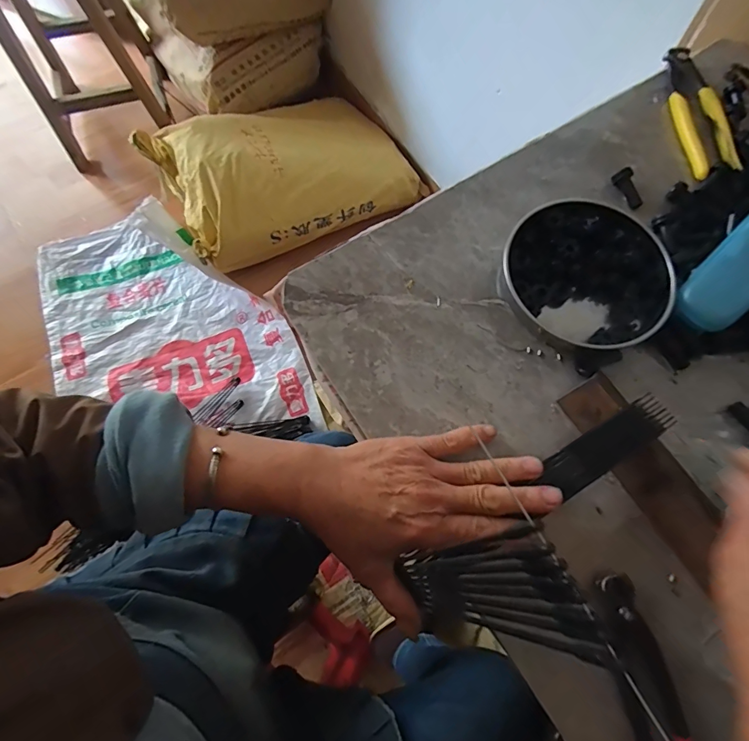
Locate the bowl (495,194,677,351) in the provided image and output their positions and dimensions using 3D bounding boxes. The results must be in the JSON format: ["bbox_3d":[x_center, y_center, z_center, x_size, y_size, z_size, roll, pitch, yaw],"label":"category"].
[{"bbox_3d":[0.181,-0.083,0.363,0.133,0.028,0.126,1,72,-2],"label":"bowl"}]

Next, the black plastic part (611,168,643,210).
[{"bbox_3d":[0.244,-0.173,0.403,0.014,0.011,0.038,-28,90,-10],"label":"black plastic part"}]

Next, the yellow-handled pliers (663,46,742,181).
[{"bbox_3d":[0.336,-0.269,0.439,0.045,0.012,0.165,1,72,-1],"label":"yellow-handled pliers"}]

